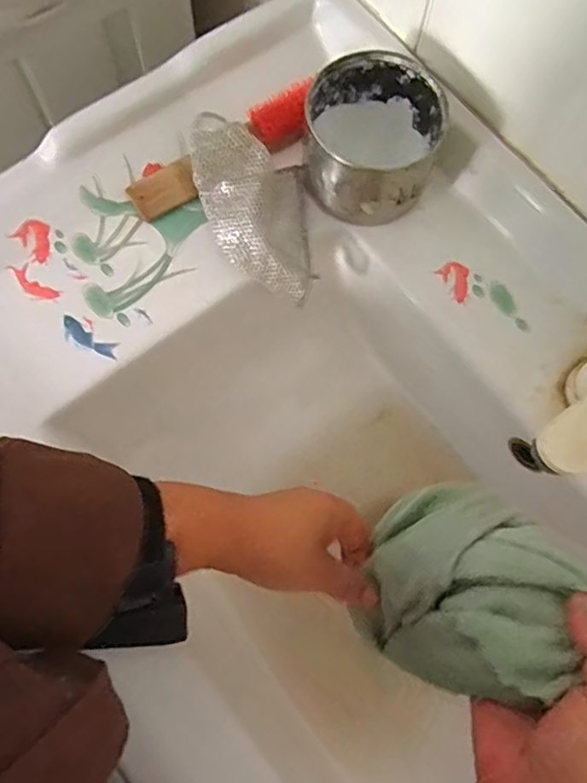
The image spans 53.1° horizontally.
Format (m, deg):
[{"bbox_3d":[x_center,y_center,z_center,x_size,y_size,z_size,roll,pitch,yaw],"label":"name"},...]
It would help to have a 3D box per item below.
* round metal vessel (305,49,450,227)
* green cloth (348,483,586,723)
[{"bbox_3d":[0.059,-0.192,0.451,0.098,0.069,0.104,0,72,-1],"label":"round metal vessel"},{"bbox_3d":[0.096,0.113,0.338,0.104,0.125,0.106,-42,78,-13],"label":"green cloth"}]

